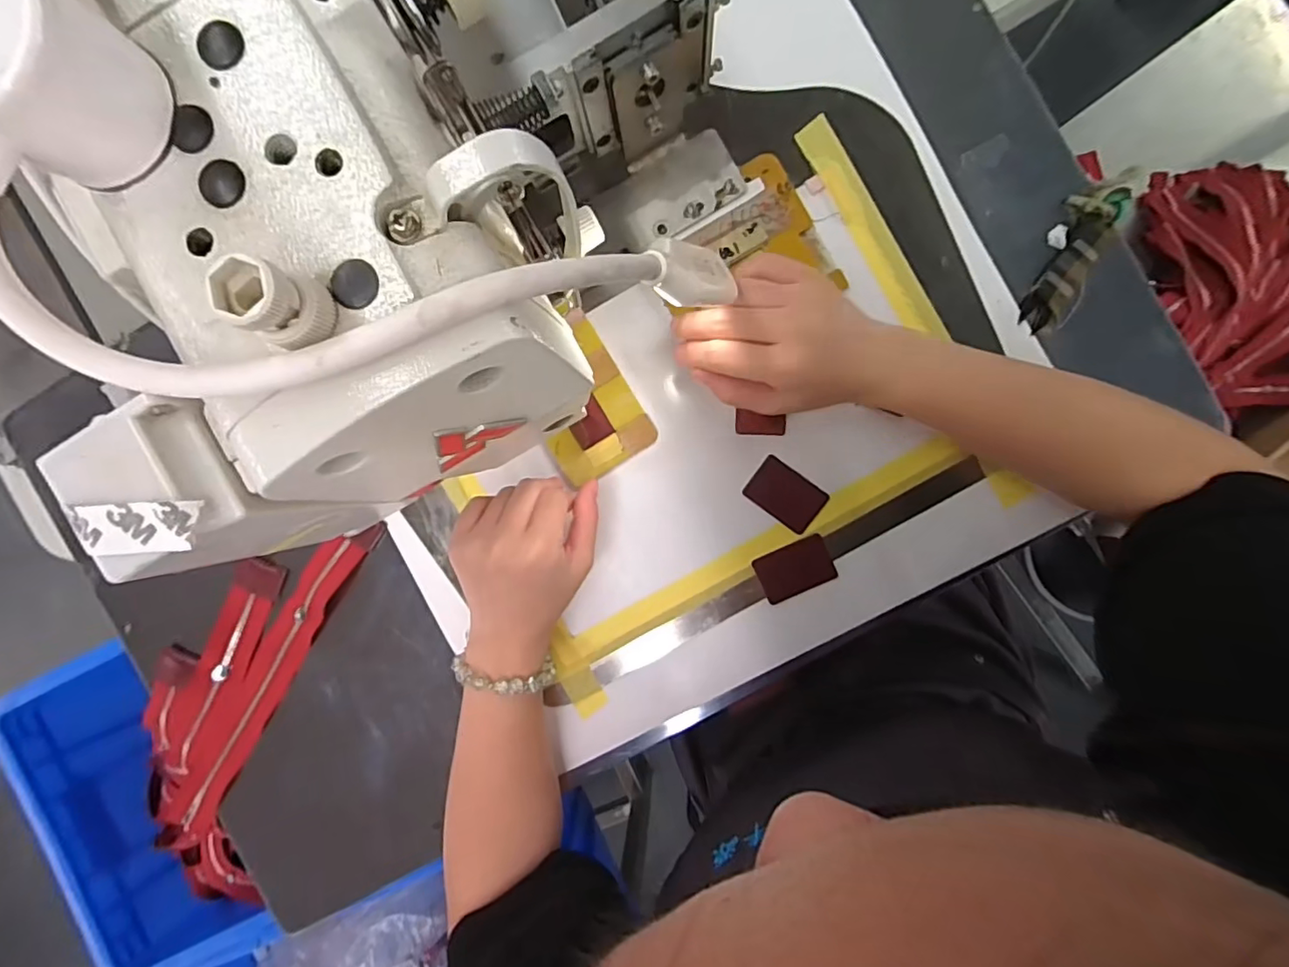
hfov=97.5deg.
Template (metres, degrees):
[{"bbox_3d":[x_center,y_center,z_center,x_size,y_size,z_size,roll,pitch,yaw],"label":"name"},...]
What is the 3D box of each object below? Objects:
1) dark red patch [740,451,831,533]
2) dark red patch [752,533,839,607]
[{"bbox_3d":[0.100,0.008,0.398,0.052,0.004,0.035,37,93,2],"label":"dark red patch"},{"bbox_3d":[0.106,0.060,0.398,0.052,0.008,0.034,-24,89,4],"label":"dark red patch"}]

